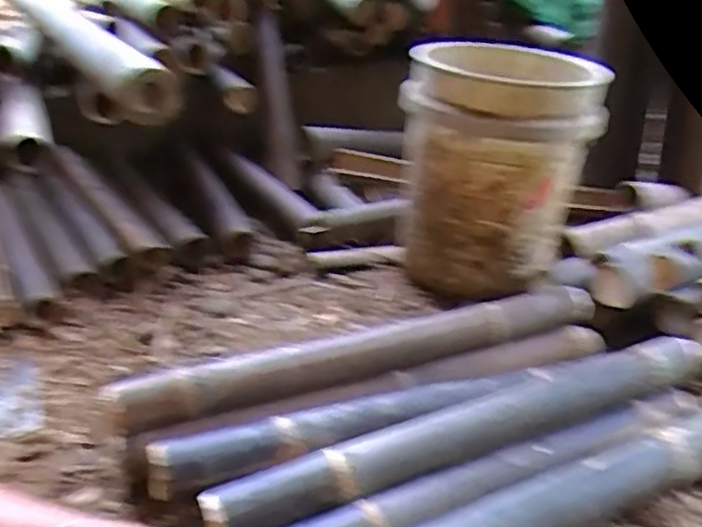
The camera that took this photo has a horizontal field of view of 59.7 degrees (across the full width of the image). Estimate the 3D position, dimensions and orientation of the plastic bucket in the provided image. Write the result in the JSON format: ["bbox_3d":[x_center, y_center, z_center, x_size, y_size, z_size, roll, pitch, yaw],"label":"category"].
[{"bbox_3d":[0.243,-0.161,1.061,0.260,0.376,0.260,1,31,-1],"label":"plastic bucket"}]

